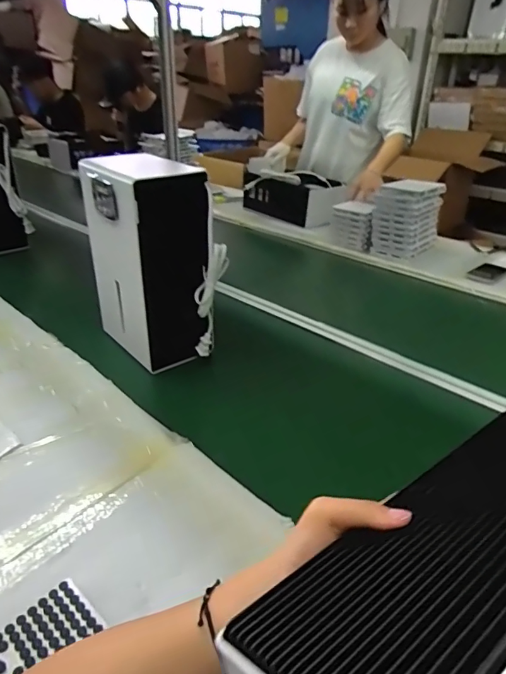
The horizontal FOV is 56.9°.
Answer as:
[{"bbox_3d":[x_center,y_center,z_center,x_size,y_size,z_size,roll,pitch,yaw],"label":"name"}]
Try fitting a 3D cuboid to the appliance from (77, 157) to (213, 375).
[{"bbox_3d":[-0.184,-0.131,0.862,0.154,0.341,0.264,-15,34,-25],"label":"appliance"}]

